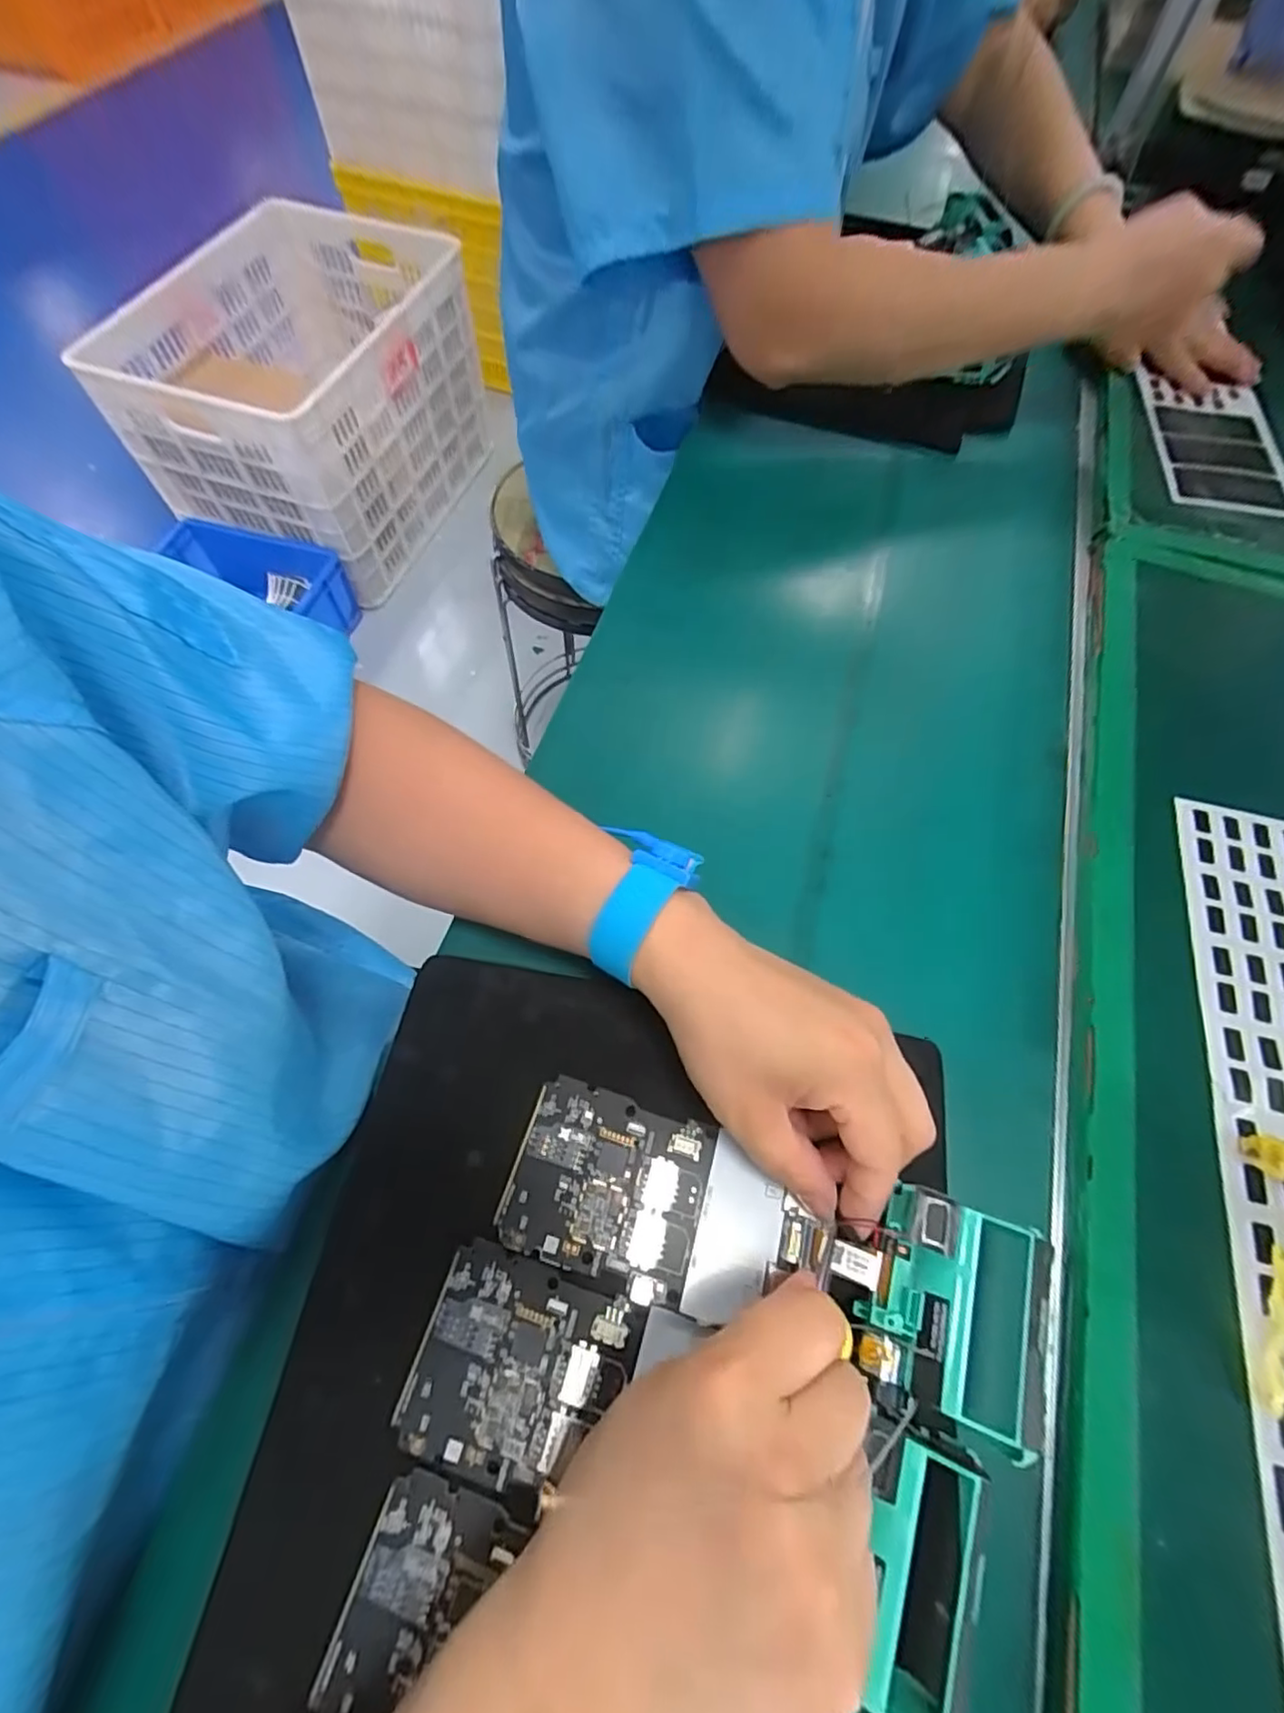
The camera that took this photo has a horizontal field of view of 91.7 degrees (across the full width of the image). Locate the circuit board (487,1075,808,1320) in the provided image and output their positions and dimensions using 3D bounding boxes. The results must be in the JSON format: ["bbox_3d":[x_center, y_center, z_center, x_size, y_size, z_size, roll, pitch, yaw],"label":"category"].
[{"bbox_3d":[0.006,0.139,0.251,0.117,0.008,0.064,16,66,8],"label":"circuit board"}]

